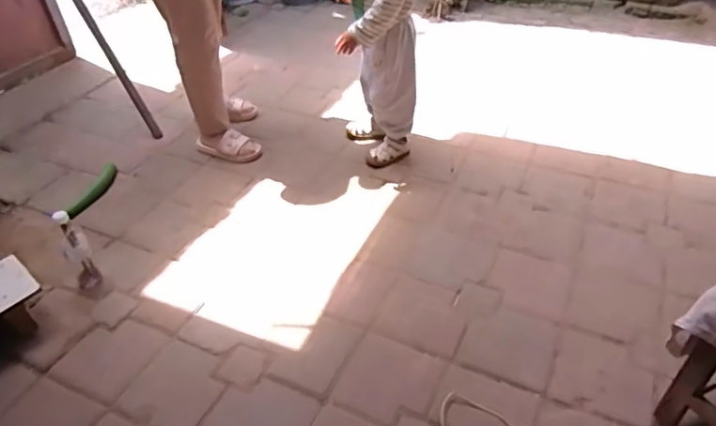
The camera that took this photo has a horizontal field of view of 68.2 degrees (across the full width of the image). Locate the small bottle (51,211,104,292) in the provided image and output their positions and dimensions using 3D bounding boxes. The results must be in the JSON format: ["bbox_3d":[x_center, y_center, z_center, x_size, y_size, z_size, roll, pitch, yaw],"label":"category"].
[{"bbox_3d":[-0.724,0.099,1.359,0.065,0.240,0.061,-28,46,-26],"label":"small bottle"}]

